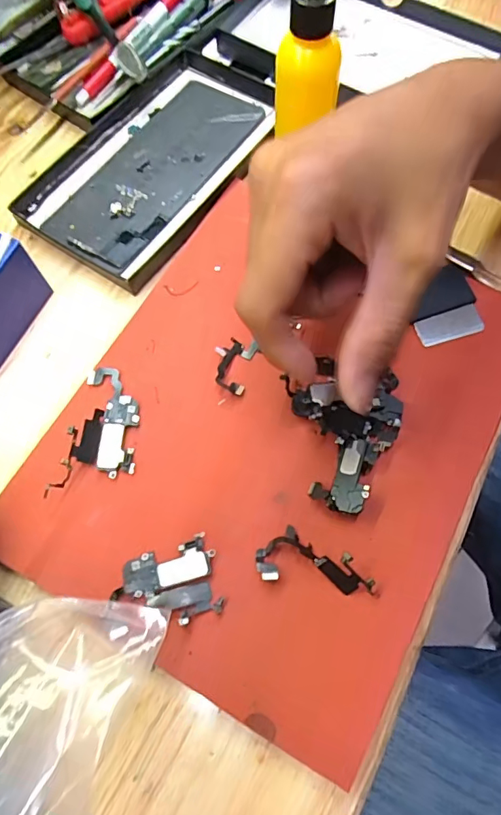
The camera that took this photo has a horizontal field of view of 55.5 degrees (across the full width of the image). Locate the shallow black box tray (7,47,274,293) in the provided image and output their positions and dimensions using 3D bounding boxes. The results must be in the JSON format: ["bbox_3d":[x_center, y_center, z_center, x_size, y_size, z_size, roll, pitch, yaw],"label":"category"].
[{"bbox_3d":[-0.063,-0.160,0.303,0.108,0.014,0.167,35,74,13],"label":"shallow black box tray"}]

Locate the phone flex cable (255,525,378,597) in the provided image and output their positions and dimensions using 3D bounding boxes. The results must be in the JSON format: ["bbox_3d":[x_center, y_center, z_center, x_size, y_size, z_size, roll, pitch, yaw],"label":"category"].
[{"bbox_3d":[0.030,0.067,0.210,0.052,0.011,0.023,9,70,4],"label":"phone flex cable"}]

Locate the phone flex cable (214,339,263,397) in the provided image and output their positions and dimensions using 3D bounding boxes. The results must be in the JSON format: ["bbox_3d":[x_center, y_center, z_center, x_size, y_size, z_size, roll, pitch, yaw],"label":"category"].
[{"bbox_3d":[-0.009,-0.022,0.249,0.021,0.005,0.029,20,71,8],"label":"phone flex cable"}]

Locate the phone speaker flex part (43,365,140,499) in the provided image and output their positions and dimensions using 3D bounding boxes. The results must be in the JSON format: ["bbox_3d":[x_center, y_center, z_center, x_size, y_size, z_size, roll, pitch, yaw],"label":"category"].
[{"bbox_3d":[-0.071,0.010,0.235,0.034,0.011,0.065,8,70,4],"label":"phone speaker flex part"}]

